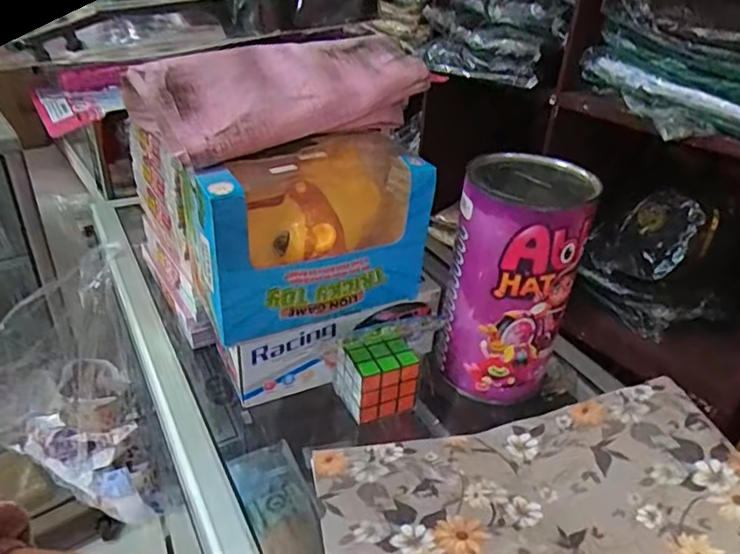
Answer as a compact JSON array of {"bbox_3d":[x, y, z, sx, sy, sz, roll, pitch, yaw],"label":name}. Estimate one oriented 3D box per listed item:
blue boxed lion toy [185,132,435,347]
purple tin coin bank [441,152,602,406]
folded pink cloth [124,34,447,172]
[{"bbox_3d":[-0.036,-0.036,0.443,0.193,0.126,0.074,-18,39,-30],"label":"blue boxed lion toy"},{"bbox_3d":[0.119,0.002,0.484,0.092,0.186,0.092,7,34,5],"label":"purple tin coin bank"},{"bbox_3d":[-0.063,-0.141,0.422,0.227,0.064,0.071,-22,41,-33],"label":"folded pink cloth"}]

